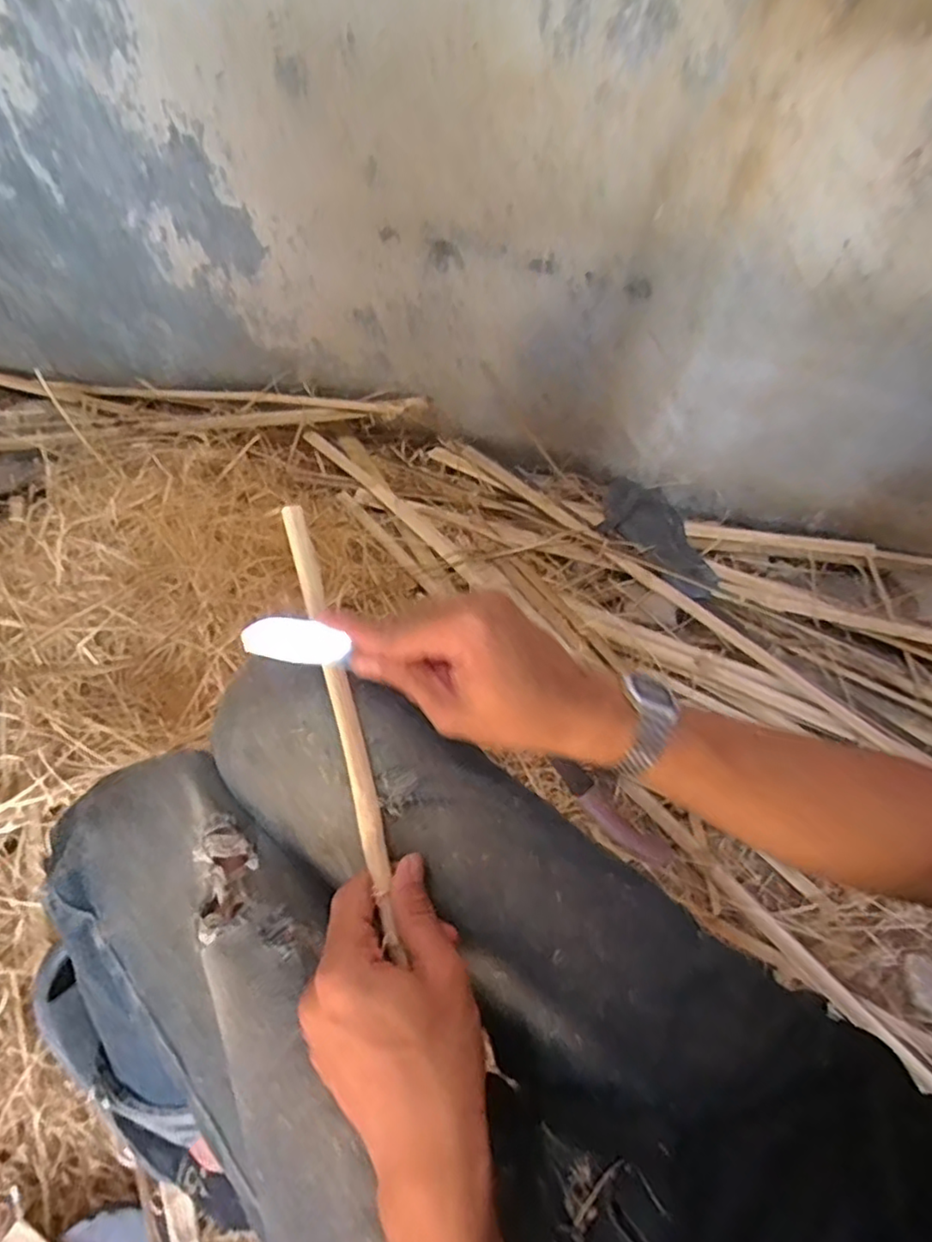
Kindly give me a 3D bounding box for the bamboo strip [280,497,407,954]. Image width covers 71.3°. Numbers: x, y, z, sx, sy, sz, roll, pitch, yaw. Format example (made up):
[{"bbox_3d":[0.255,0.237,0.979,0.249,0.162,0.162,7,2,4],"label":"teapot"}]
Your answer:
[{"bbox_3d":[-0.069,0.049,0.365,0.014,0.012,0.248,-13,79,-13],"label":"bamboo strip"}]

